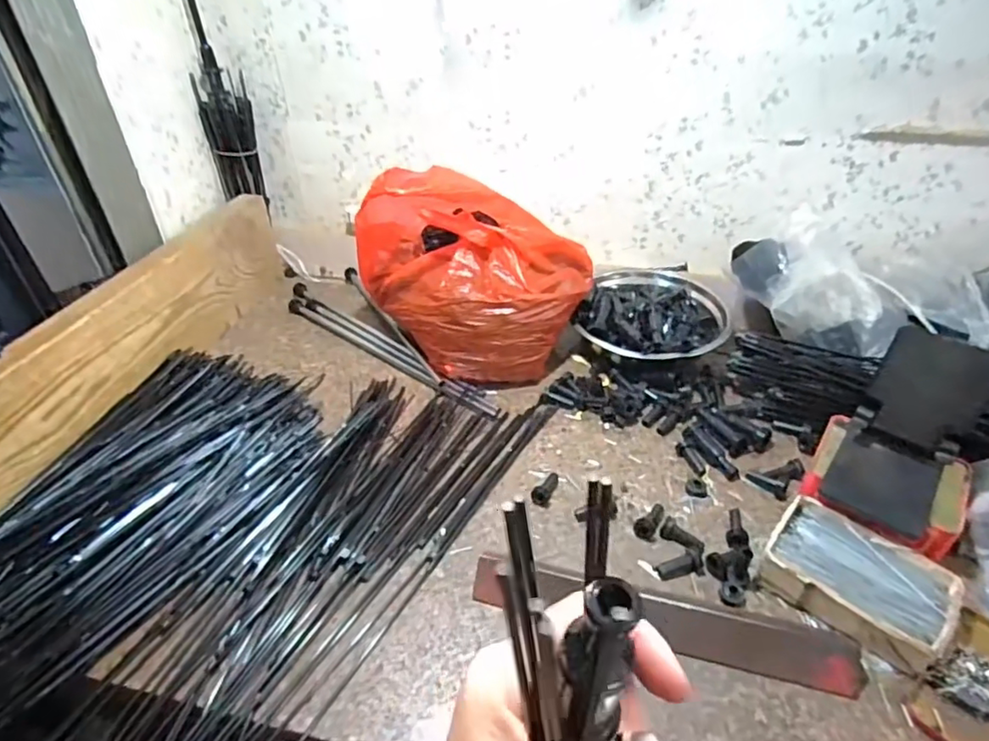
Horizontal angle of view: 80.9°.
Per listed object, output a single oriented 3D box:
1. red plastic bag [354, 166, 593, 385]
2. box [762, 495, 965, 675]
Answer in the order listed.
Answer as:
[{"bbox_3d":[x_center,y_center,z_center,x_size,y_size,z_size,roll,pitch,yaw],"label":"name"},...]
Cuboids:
[{"bbox_3d":[-0.034,-0.134,0.700,0.250,0.207,0.181,28,46,31],"label":"red plastic bag"},{"bbox_3d":[0.292,0.168,0.471,0.124,0.033,0.093,30,47,33],"label":"box"}]

